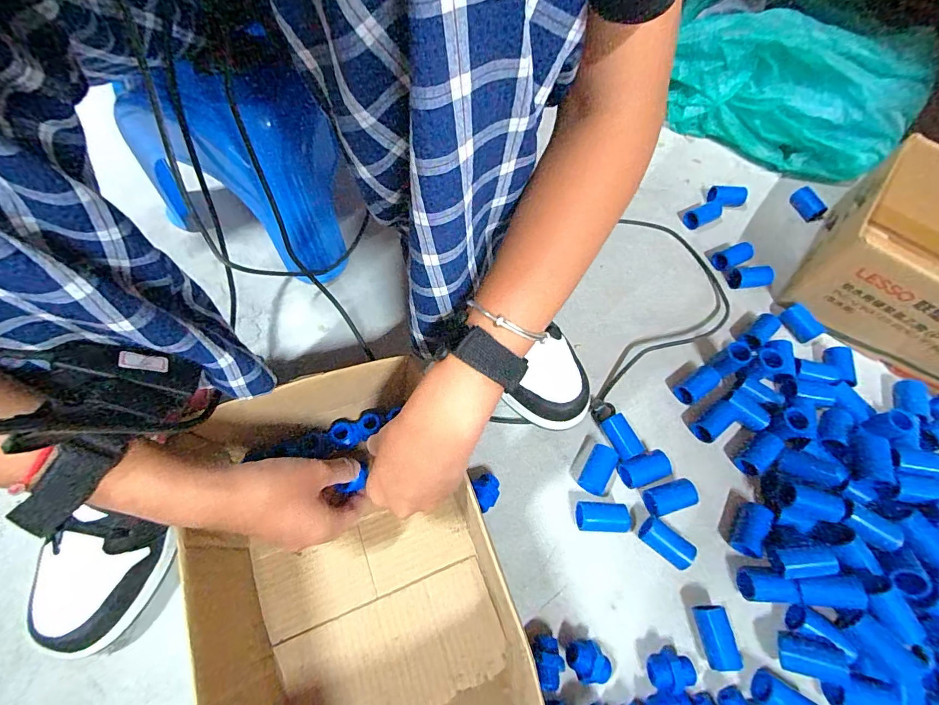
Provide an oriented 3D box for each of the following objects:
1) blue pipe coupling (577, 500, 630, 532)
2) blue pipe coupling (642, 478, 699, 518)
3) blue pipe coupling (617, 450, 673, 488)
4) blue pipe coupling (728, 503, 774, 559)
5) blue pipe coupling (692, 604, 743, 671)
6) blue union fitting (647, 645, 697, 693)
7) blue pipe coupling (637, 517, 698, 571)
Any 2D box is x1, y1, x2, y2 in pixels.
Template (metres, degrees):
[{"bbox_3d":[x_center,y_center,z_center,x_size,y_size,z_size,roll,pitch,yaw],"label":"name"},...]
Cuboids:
[{"bbox_3d":[0.126,0.158,0.400,0.046,0.026,0.025,5,63,0],"label":"blue pipe coupling"},{"bbox_3d":[0.194,0.144,0.412,0.048,0.030,0.027,-14,64,-9],"label":"blue pipe coupling"},{"bbox_3d":[0.175,0.120,0.424,0.047,0.029,0.028,-12,64,-8],"label":"blue pipe coupling"},{"bbox_3d":[0.269,0.170,0.402,0.020,0.026,0.049,32,66,14],"label":"blue pipe coupling"},{"bbox_3d":[0.214,0.246,0.362,0.023,0.025,0.045,-3,63,-4],"label":"blue pipe coupling"},{"bbox_3d":[0.166,0.265,0.349,0.033,0.028,0.026,-9,63,-7],"label":"blue union fitting"},{"bbox_3d":[0.184,0.180,0.394,0.050,0.026,0.023,34,67,14],"label":"blue pipe coupling"}]

